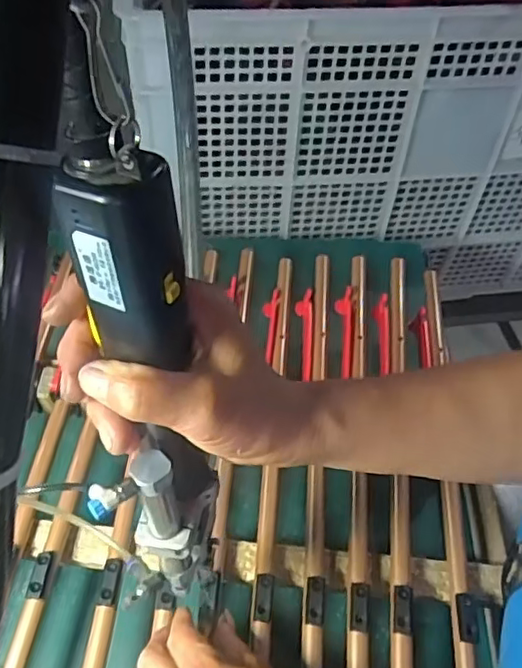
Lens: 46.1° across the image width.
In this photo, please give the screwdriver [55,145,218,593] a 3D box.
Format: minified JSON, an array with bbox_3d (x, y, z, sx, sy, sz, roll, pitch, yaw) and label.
[{"bbox_3d":[-0.051,0.032,0.272,0.053,0.232,0.034,-9,38,-11],"label":"screwdriver"}]

